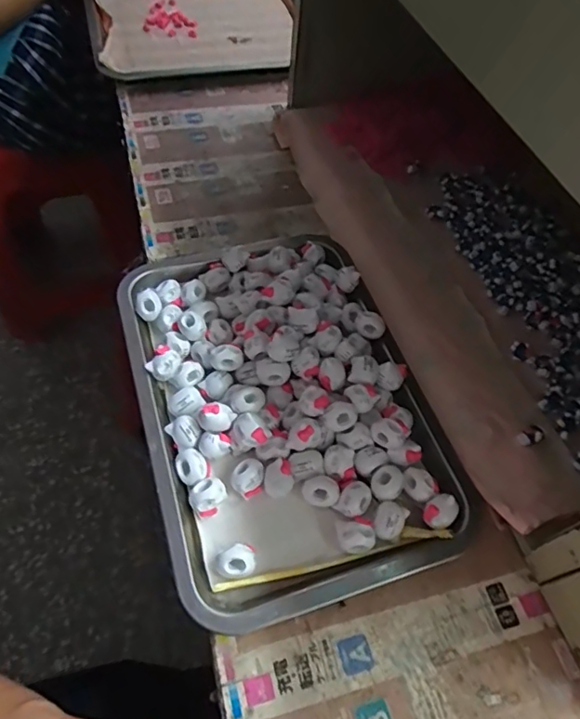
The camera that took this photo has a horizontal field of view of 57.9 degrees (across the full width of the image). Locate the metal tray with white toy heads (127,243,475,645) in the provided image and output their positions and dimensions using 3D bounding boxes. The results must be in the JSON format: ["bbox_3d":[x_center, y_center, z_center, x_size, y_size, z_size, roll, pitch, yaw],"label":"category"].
[{"bbox_3d":[-0.009,0.023,0.416,0.213,0.041,0.318,-14,59,-13],"label":"metal tray with white toy heads"}]

